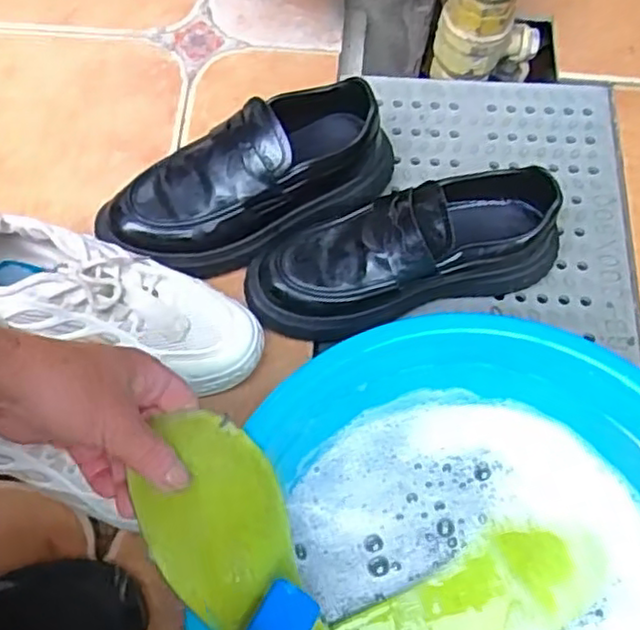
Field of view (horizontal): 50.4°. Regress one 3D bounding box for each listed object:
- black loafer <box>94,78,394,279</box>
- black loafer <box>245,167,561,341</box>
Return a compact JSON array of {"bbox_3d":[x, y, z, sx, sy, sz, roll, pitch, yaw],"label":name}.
[{"bbox_3d":[-0.062,-0.118,0.609,0.270,0.089,0.107,-22,66,-10],"label":"black loafer"},{"bbox_3d":[0.072,-0.052,0.583,0.269,0.099,0.097,-14,65,-6],"label":"black loafer"}]

